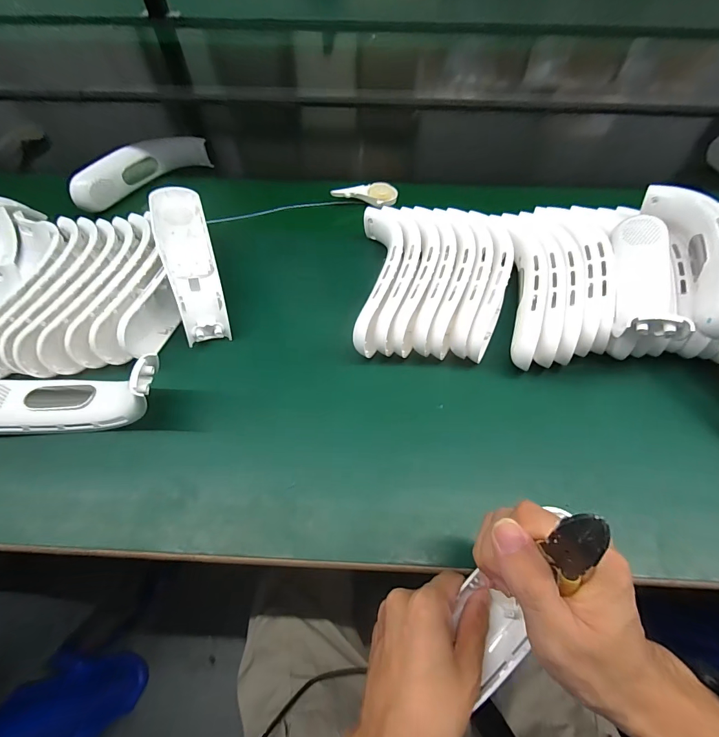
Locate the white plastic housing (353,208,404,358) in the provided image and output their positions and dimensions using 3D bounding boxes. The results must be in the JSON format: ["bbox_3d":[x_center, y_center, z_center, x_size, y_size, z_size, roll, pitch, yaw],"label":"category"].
[{"bbox_3d":[0.022,-0.097,0.403,0.046,0.059,0.204,3,56,2],"label":"white plastic housing"}]

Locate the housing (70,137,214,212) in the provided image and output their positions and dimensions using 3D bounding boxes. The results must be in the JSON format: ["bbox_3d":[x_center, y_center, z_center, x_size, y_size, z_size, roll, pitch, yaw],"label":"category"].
[{"bbox_3d":[-0.319,-0.294,0.524,0.195,0.048,0.040,-38,66,-21],"label":"housing"}]

